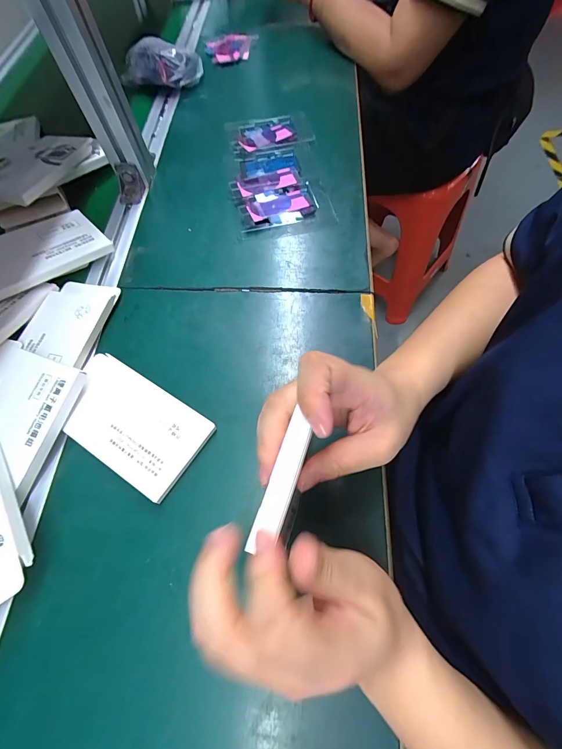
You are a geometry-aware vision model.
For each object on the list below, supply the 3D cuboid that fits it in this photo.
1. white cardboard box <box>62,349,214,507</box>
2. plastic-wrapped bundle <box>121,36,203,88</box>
[{"bbox_3d":[-0.146,0.042,0.325,0.153,0.015,0.081,30,70,15],"label":"white cardboard box"},{"bbox_3d":[-0.205,-0.523,0.579,0.129,0.054,0.050,10,66,7],"label":"plastic-wrapped bundle"}]

